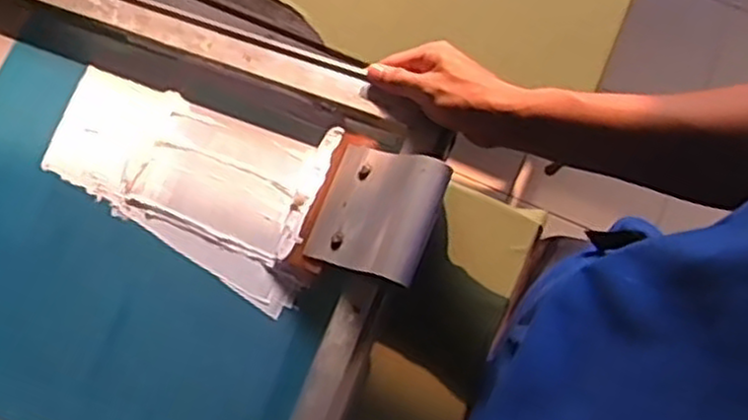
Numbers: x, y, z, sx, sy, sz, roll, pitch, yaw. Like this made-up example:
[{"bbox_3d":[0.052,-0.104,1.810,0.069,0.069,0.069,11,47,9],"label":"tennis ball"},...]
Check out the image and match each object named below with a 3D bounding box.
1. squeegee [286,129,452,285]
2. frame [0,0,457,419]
[{"bbox_3d":[0.000,0.005,0.604,0.112,0.030,0.115,15,76,34],"label":"squeegee"},{"bbox_3d":[-0.234,0.017,0.632,0.504,0.050,0.407,21,79,9],"label":"frame"}]

